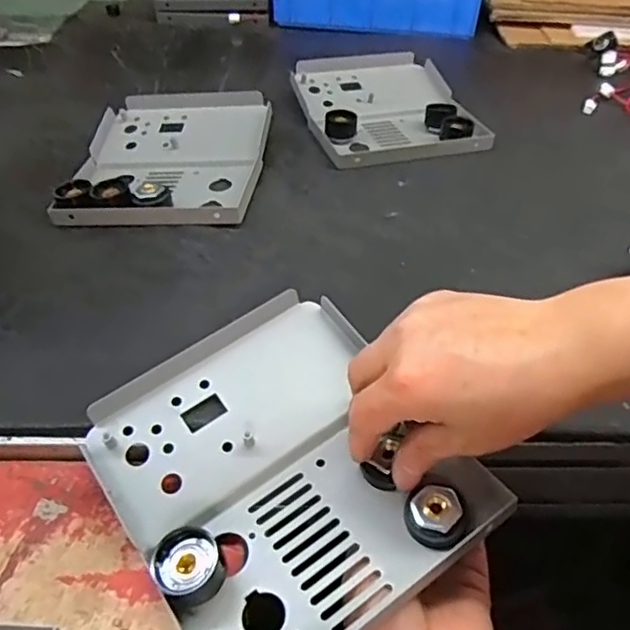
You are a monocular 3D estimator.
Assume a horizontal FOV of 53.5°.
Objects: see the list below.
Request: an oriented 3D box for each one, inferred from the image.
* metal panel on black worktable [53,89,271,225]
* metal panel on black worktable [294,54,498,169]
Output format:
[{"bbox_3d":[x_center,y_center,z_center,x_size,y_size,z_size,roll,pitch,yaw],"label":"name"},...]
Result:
[{"bbox_3d":[-0.126,-0.143,0.546,0.160,0.039,0.184,7,40,3],"label":"metal panel on black worktable"},{"bbox_3d":[0.067,-0.213,0.628,0.154,0.029,0.190,-9,42,-15],"label":"metal panel on black worktable"}]

